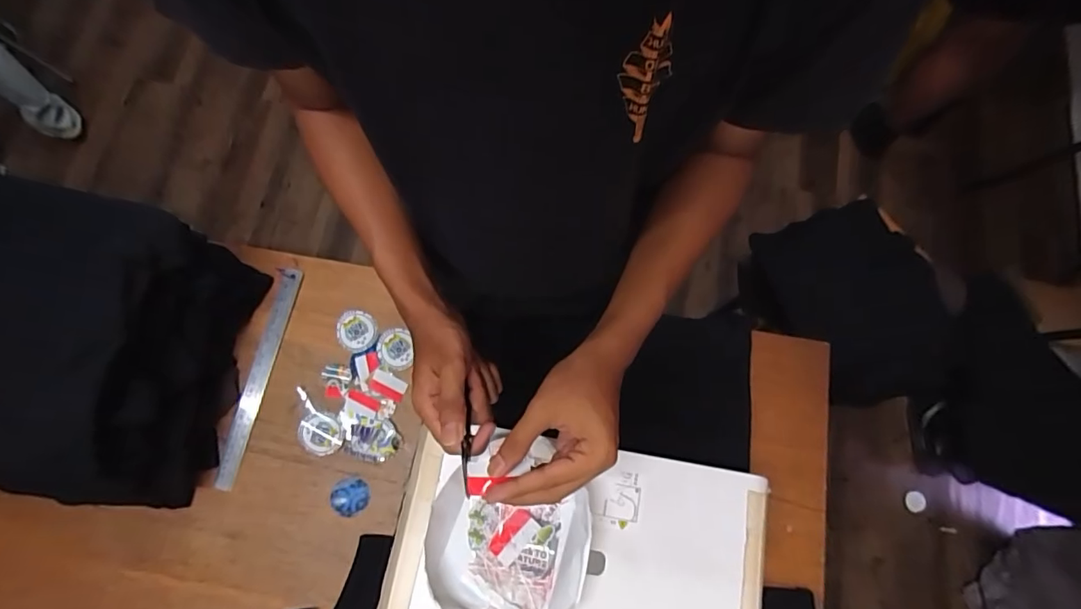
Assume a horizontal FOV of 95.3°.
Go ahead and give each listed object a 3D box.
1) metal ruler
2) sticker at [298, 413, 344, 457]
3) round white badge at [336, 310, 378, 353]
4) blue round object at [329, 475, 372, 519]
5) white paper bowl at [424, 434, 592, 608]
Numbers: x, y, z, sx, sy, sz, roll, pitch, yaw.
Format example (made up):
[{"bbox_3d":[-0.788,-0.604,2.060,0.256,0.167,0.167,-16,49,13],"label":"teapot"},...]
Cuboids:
[{"bbox_3d":[-0.418,0.101,0.731,0.034,0.008,0.323,12,77,2],"label":"metal ruler"},{"bbox_3d":[-0.318,0.187,0.711,0.063,0.007,0.054,18,77,4],"label":"sticker"},{"bbox_3d":[-0.280,0.040,0.748,0.057,0.013,0.062,0,77,-1],"label":"round white badge"},{"bbox_3d":[-0.271,0.274,0.700,0.056,0.008,0.053,0,77,-1],"label":"blue round object"},{"bbox_3d":[-0.034,0.249,0.513,0.166,0.044,0.166,1,77,0],"label":"white paper bowl"}]

